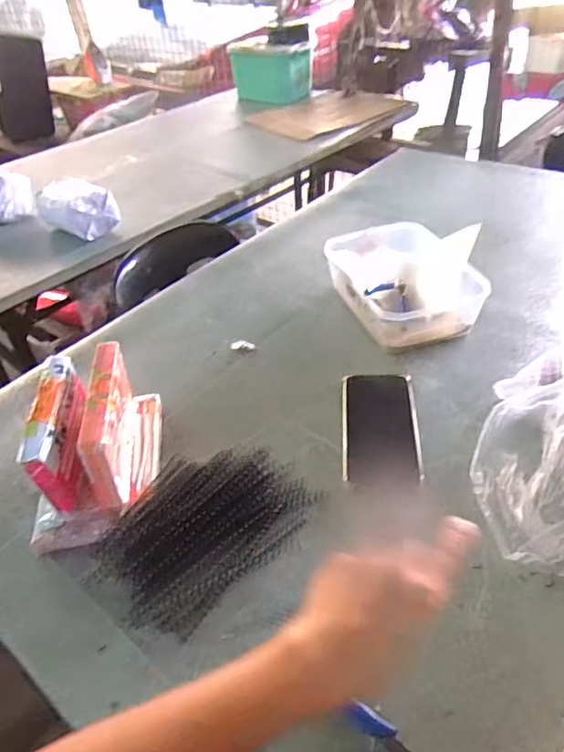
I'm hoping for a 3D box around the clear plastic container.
[{"bbox_3d":[0.163,-0.141,0.756,0.160,0.083,0.236,-16,42,-10],"label":"clear plastic container"}]

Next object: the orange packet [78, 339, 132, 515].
[{"bbox_3d":[-0.173,0.051,0.537,0.033,0.102,0.147,-12,41,-5],"label":"orange packet"}]

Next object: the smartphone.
[{"bbox_3d":[0.109,0.056,0.585,0.081,0.010,0.164,-1,41,7],"label":"smartphone"}]

